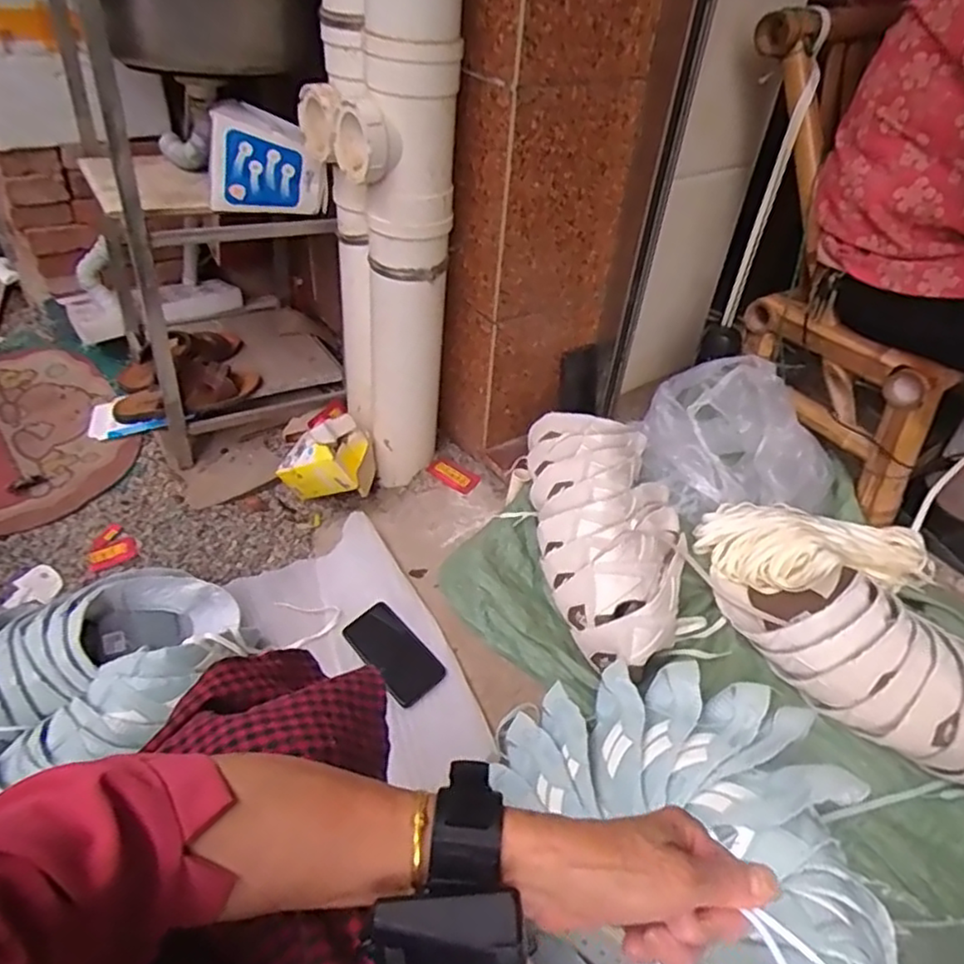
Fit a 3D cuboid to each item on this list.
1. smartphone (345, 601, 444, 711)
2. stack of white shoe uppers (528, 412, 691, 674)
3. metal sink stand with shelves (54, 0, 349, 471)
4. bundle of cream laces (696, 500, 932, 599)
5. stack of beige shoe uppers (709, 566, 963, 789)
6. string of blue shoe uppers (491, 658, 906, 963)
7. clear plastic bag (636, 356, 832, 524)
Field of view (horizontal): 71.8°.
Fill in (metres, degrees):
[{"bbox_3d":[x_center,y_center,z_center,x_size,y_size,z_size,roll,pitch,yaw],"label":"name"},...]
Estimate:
[{"bbox_3d":[-0.122,0.237,0.925,0.074,0.015,0.158,-40,53,-17],"label":"smartphone"},{"bbox_3d":[0.181,0.064,0.912,0.204,0.099,0.388,-2,55,-8],"label":"stack of white shoe uppers"},{"bbox_3d":[-0.475,-0.494,1.169,0.366,0.697,0.514,-15,45,-21],"label":"metal sink stand with shelves"},{"bbox_3d":[0.473,0.104,0.915,0.329,0.081,0.159,9,42,4],"label":"bundle of cream laces"},{"bbox_3d":[0.503,0.228,0.760,0.467,0.112,0.158,24,45,20],"label":"stack of beige shoe uppers"},{"bbox_3d":[0.199,0.368,0.609,0.285,0.181,0.414,-15,45,-21],"label":"string of blue shoe uppers"},{"bbox_3d":[0.394,-0.063,1.017,0.289,0.183,0.195,18,43,14],"label":"clear plastic bag"}]

